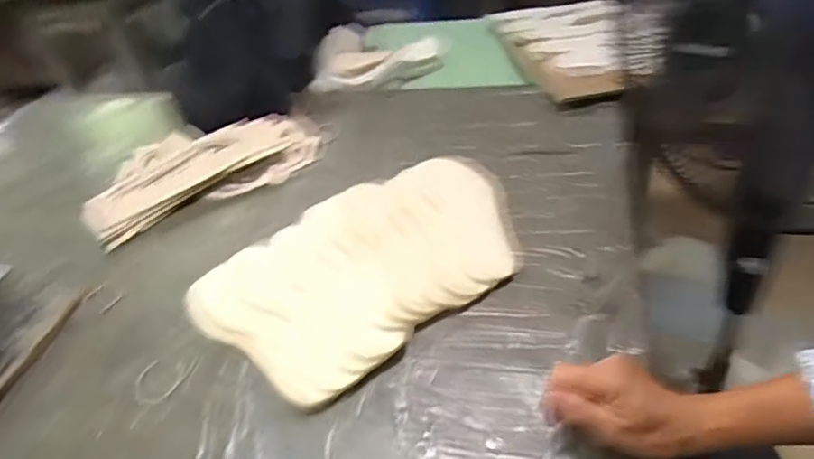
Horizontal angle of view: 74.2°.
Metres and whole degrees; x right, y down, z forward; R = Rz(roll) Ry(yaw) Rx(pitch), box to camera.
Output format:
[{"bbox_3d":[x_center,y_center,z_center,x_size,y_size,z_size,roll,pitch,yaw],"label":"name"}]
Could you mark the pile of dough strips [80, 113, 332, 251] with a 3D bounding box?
[{"bbox_3d":[-0.316,-0.109,0.850,0.357,0.055,0.217,-19,42,-15],"label":"pile of dough strips"}]

